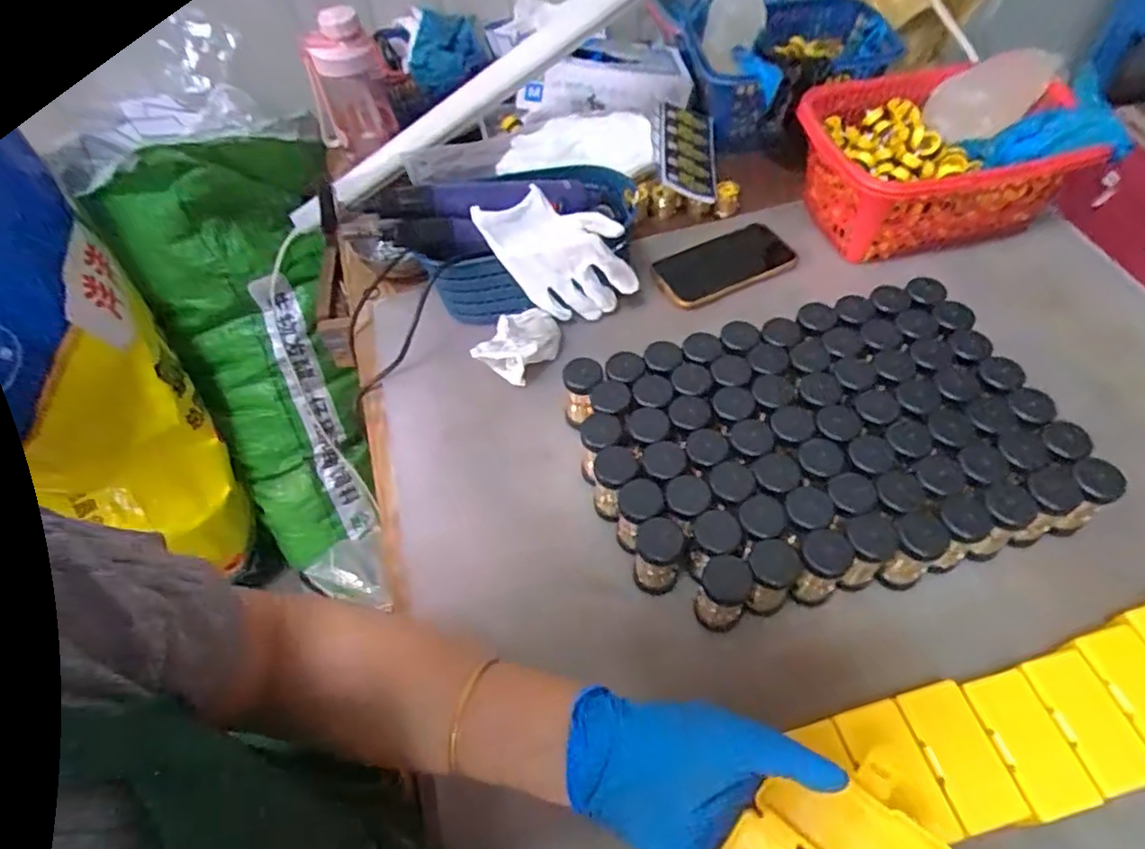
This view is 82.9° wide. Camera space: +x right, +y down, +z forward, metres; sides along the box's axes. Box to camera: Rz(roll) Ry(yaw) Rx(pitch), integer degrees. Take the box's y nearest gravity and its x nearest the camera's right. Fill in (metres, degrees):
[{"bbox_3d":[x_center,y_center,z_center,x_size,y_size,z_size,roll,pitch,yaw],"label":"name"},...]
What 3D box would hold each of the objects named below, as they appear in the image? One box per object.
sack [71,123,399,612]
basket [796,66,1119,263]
[{"bbox_3d":[-0.418,-0.050,0.915,0.245,0.645,0.118,-9,29,-1],"label":"sack"},{"bbox_3d":[0.378,-0.287,0.708,0.251,0.098,0.198,-5,55,1],"label":"basket"}]

